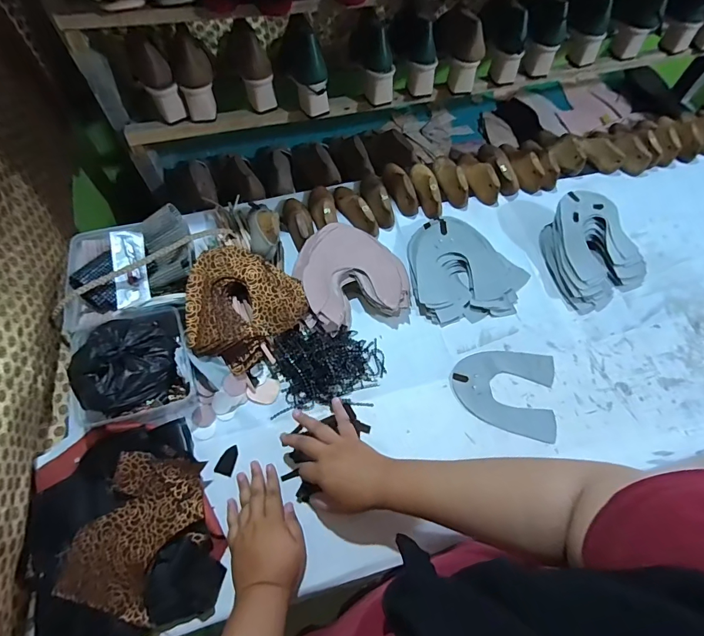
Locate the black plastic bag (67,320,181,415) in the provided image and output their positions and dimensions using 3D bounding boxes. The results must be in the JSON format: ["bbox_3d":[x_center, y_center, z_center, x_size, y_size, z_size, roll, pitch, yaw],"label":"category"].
[{"bbox_3d":[-0.331,0.061,0.583,0.144,0.070,0.148,-36,69,-17],"label":"black plastic bag"}]

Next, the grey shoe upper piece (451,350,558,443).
[{"bbox_3d":[0.250,0.114,0.654,0.162,0.004,0.141,11,62,4],"label":"grey shoe upper piece"}]

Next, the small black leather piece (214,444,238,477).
[{"bbox_3d":[-0.185,0.210,0.592,0.027,0.004,0.043,10,62,3],"label":"small black leather piece"}]

